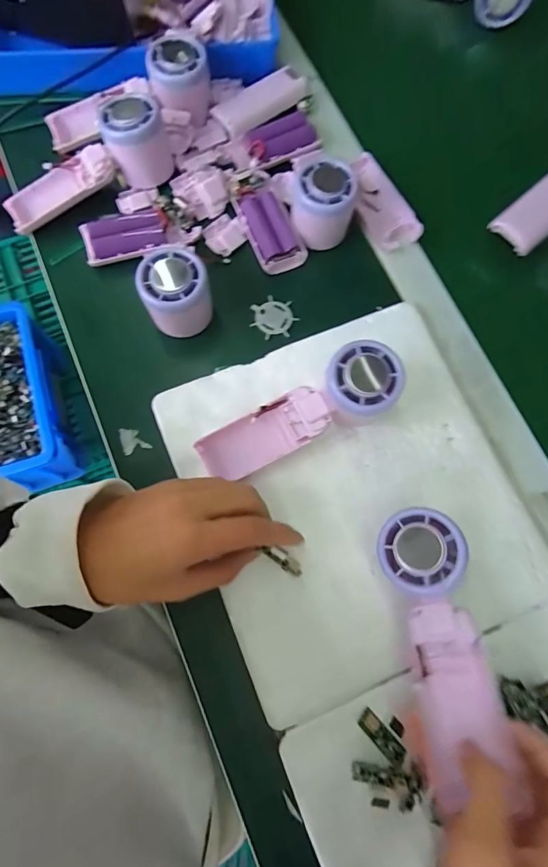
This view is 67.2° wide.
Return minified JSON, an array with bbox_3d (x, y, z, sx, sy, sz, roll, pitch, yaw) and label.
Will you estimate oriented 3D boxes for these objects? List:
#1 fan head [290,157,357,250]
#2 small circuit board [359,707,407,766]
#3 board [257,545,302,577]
[{"bbox_3d":[0.045,-0.211,0.377,0.057,0.046,0.054,2,76,-1],"label":"fan head"},{"bbox_3d":[0.077,0.214,0.288,0.013,0.005,0.038,-43,81,-11],"label":"small circuit board"},{"bbox_3d":[0.008,0.093,0.304,0.033,0.008,0.011,39,77,-14],"label":"board"}]

